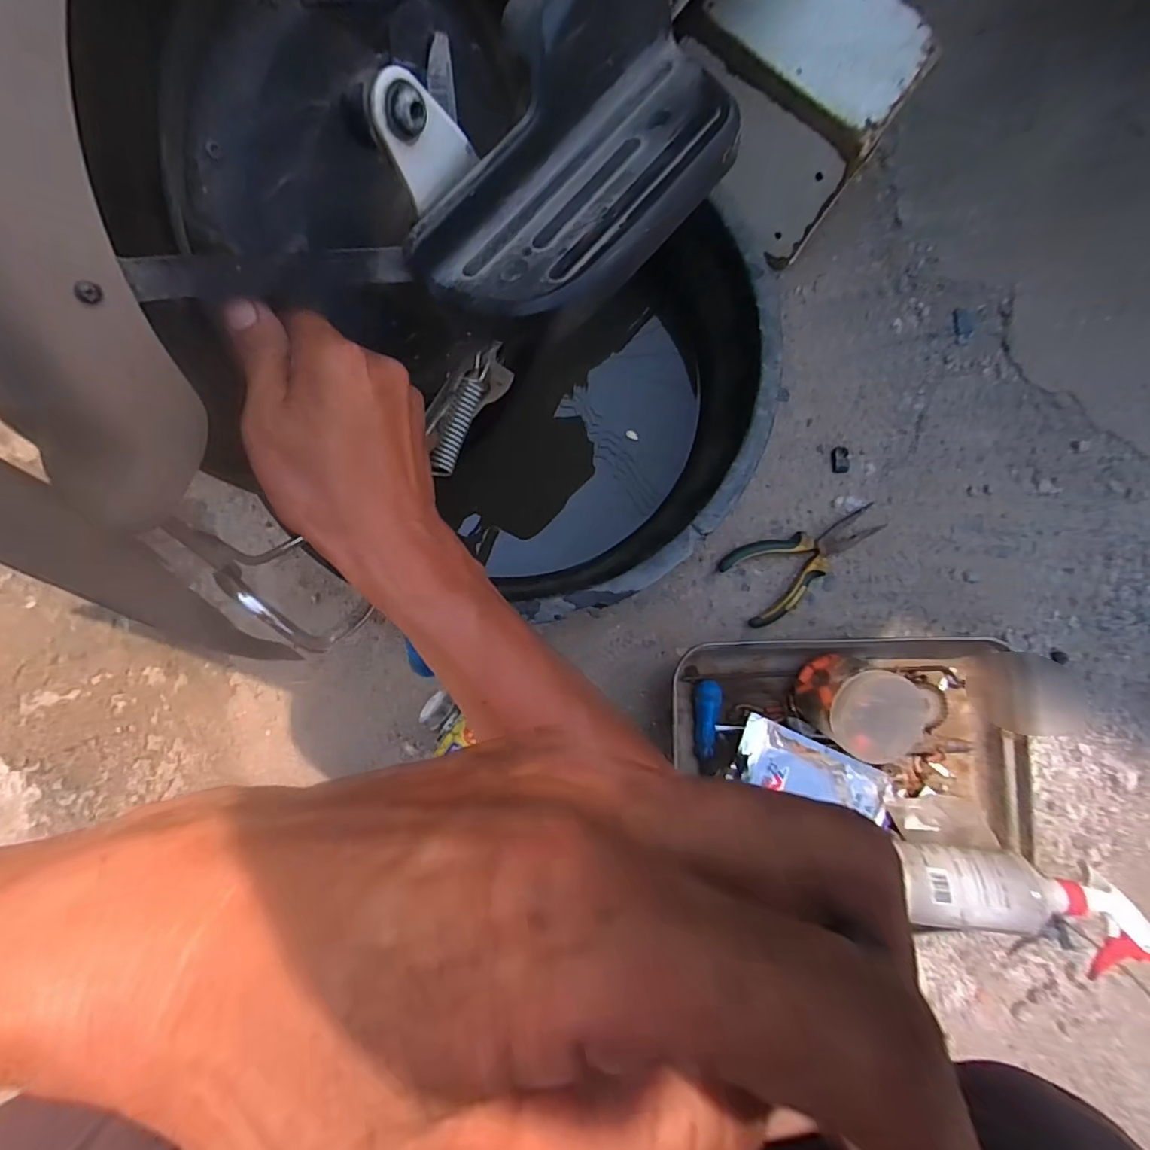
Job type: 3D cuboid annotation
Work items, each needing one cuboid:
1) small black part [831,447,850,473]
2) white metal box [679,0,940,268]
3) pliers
[{"bbox_3d":[0.300,-0.131,0.611,0.019,0.005,0.031,5,81,-6],"label":"small black part"},{"bbox_3d":[0.213,-0.461,0.532,0.185,0.136,0.147,40,79,0],"label":"white metal box"},{"bbox_3d":[0.255,-0.016,0.590,0.181,0.020,0.084,-23,85,-10],"label":"pliers"}]

